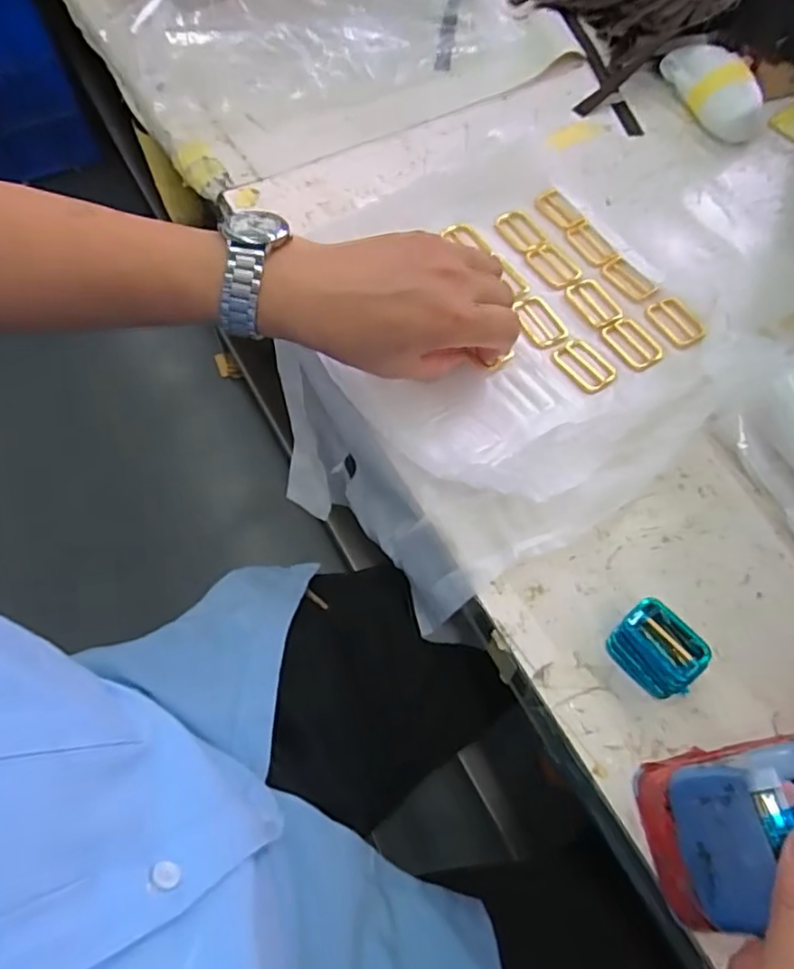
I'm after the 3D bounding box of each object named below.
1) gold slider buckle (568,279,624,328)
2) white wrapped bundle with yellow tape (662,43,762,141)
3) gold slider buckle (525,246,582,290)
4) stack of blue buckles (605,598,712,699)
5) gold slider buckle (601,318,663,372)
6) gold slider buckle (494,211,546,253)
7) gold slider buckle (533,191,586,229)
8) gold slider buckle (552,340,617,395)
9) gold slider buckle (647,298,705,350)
[{"bbox_3d":[0.155,-0.141,0.480,0.027,0.004,0.048,-21,64,-10],"label":"gold slider buckle"},{"bbox_3d":[0.302,-0.378,0.588,0.048,0.039,0.118,-19,64,-9],"label":"white wrapped bundle with yellow tape"},{"bbox_3d":[0.127,-0.176,0.497,0.028,0.004,0.045,-31,66,-15],"label":"gold slider buckle"},{"bbox_3d":[0.144,0.092,0.343,0.035,0.032,0.045,-37,68,-17],"label":"stack of blue buckles"},{"bbox_3d":[0.178,-0.105,0.462,0.033,0.004,0.047,-26,65,-13],"label":"gold slider buckle"},{"bbox_3d":[0.104,-0.209,0.510,0.033,0.005,0.046,-30,66,-14],"label":"gold slider buckle"},{"bbox_3d":[0.138,-0.231,0.522,0.022,0.008,0.044,-34,66,9],"label":"gold slider buckle"},{"bbox_3d":[0.139,-0.087,0.453,0.031,0.004,0.047,-33,67,-16],"label":"gold slider buckle"},{"bbox_3d":[0.212,-0.123,0.471,0.025,0.006,0.047,-28,63,8],"label":"gold slider buckle"}]

